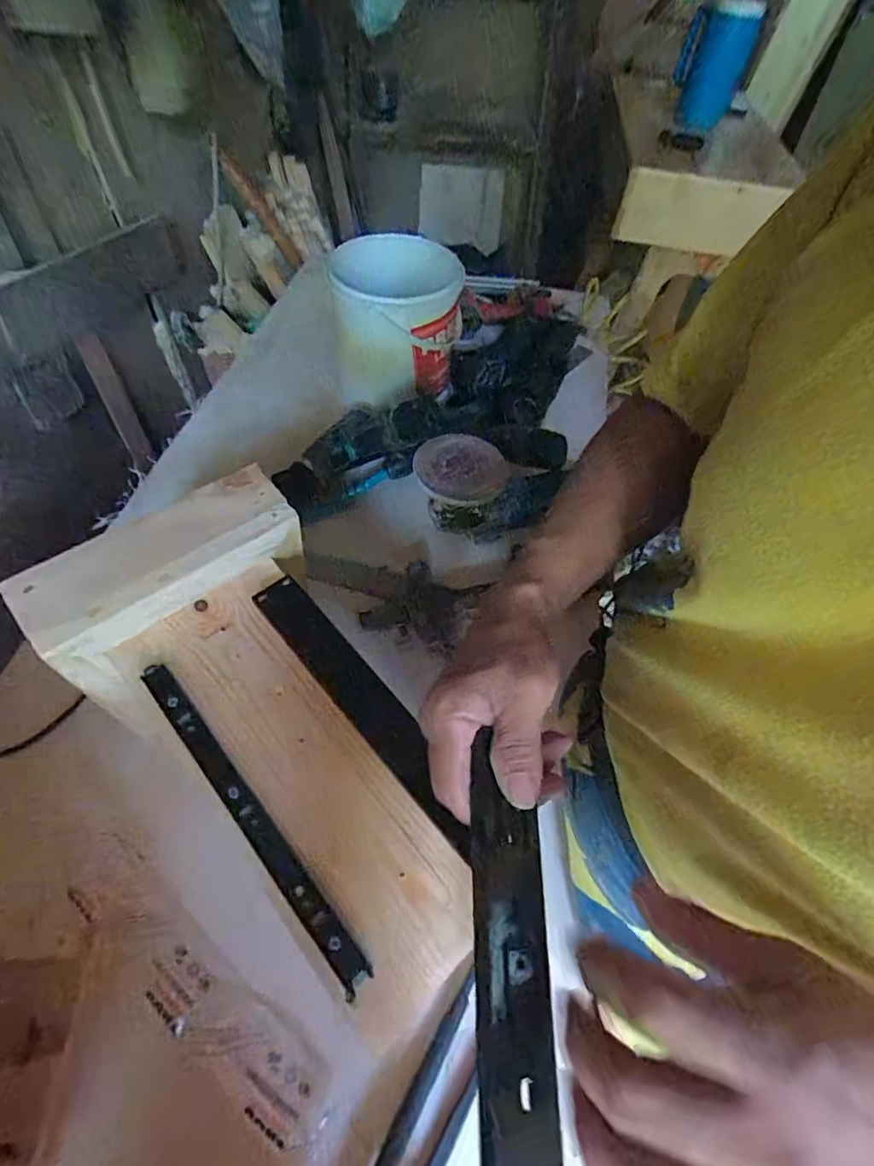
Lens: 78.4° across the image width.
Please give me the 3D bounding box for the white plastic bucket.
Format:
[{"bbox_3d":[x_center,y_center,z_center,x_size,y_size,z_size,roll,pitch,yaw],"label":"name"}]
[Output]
[{"bbox_3d":[-0.054,-0.361,0.744,0.172,0.160,0.166,1,52,-2],"label":"white plastic bucket"}]

